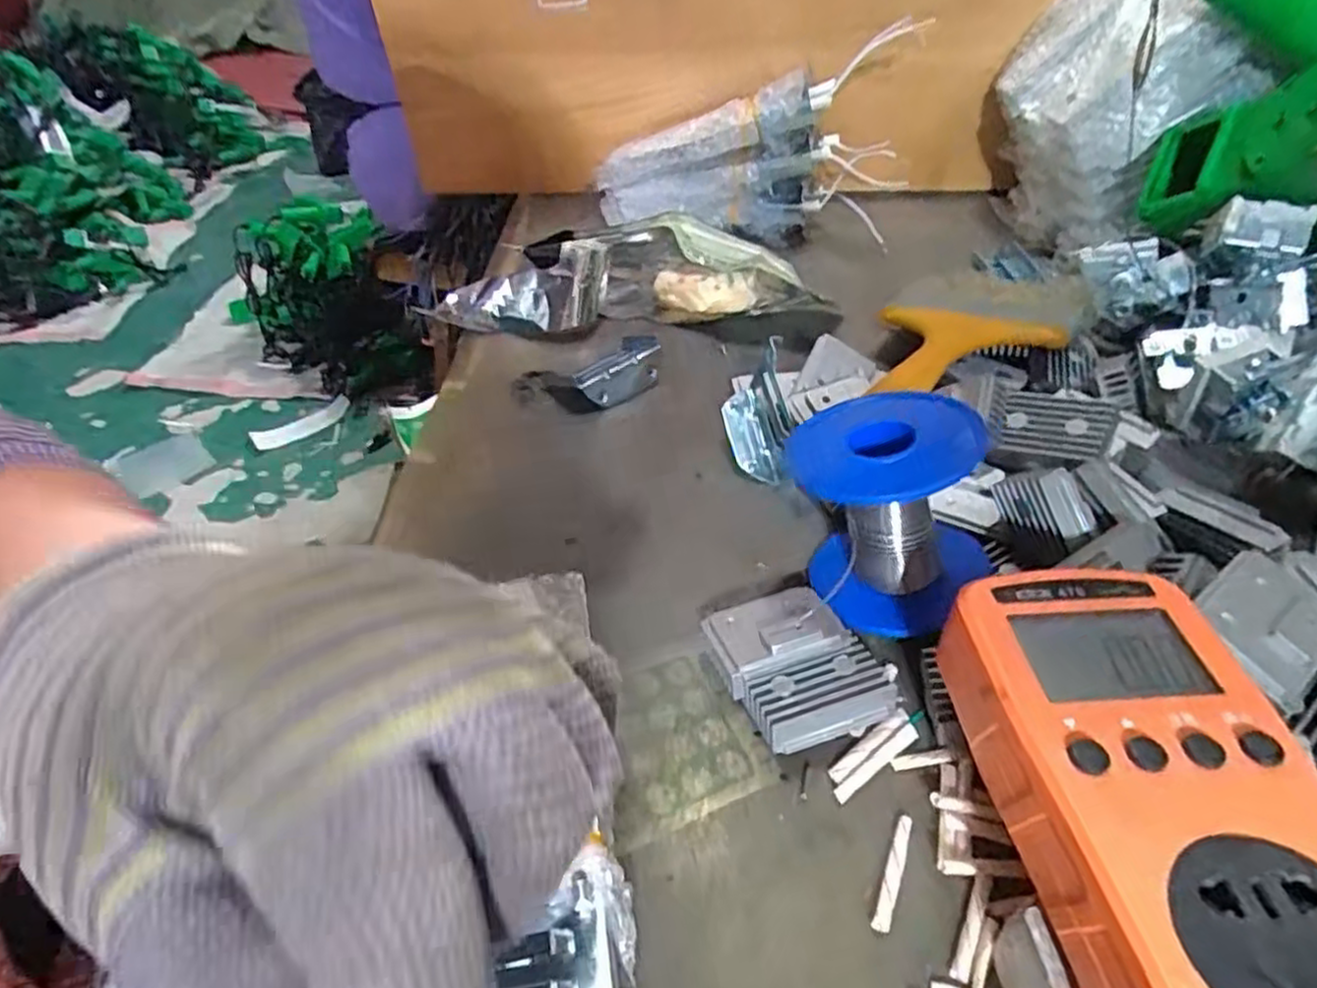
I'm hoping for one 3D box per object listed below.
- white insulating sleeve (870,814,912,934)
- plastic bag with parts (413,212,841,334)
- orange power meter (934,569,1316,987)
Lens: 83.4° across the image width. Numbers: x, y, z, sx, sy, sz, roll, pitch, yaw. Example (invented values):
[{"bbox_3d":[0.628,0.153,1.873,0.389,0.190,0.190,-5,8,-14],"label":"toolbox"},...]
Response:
[{"bbox_3d":[0.069,0.110,0.215,0.005,0.004,0.034,16,46,19],"label":"white insulating sleeve"},{"bbox_3d":[-0.022,-0.136,0.453,0.228,0.041,0.080,-7,43,-4],"label":"plastic bag with parts"},{"bbox_3d":[0.117,0.073,0.174,0.070,0.028,0.125,-6,43,-3],"label":"orange power meter"}]

